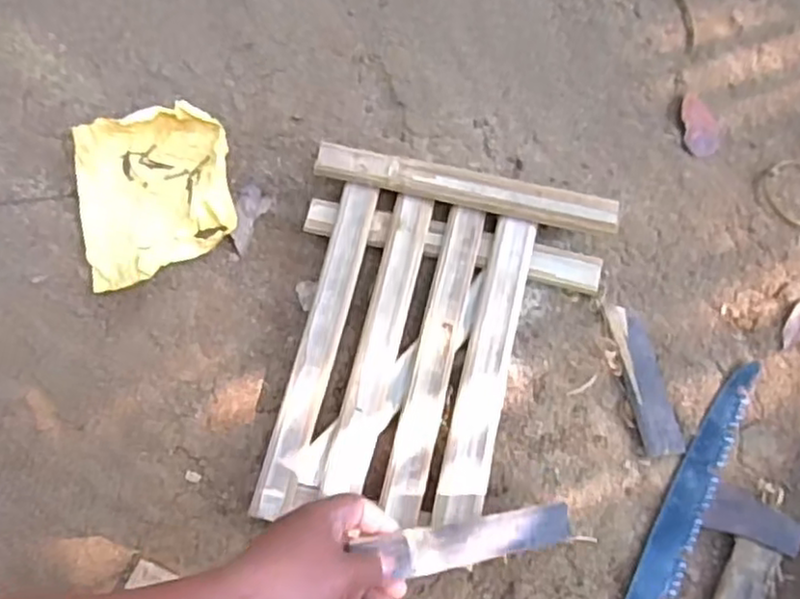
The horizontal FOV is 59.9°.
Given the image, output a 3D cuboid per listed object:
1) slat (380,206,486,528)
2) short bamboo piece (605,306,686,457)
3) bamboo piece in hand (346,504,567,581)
[{"bbox_3d":[0.032,0.049,0.623,0.035,0.005,0.288,13,71,3],"label":"slat"},{"bbox_3d":[0.227,0.073,0.641,0.040,0.016,0.139,-11,72,-5],"label":"short bamboo piece"},{"bbox_3d":[0.058,0.181,0.523,0.172,0.010,0.031,-1,69,-28],"label":"bamboo piece in hand"}]

